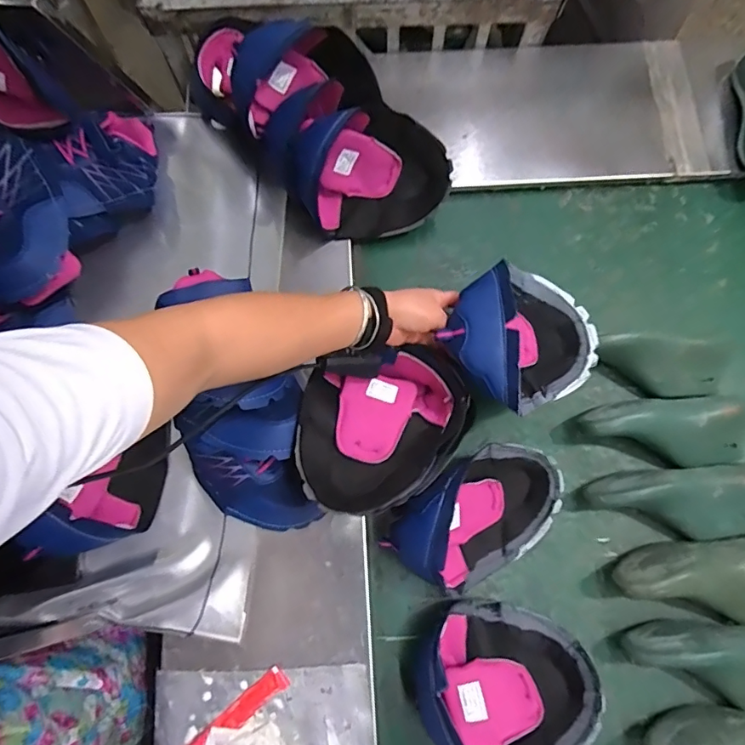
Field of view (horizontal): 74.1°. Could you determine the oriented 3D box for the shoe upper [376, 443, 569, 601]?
[{"bbox_3d":[0.132,0.173,0.591,0.221,0.101,0.138,-34,79,-8],"label":"shoe upper"}]

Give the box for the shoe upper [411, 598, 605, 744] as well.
[{"bbox_3d":[0.149,0.340,0.550,0.203,0.081,0.151,-11,77,-3],"label":"shoe upper"}]

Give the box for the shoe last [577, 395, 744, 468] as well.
[{"bbox_3d":[0.376,0.077,0.634,0.215,0.068,0.086,-4,77,-1],"label":"shoe last"}]

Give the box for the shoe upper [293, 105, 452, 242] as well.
[{"bbox_3d":[0.000,-0.267,0.665,0.198,0.125,0.128,-24,78,-6],"label":"shoe upper"}]

